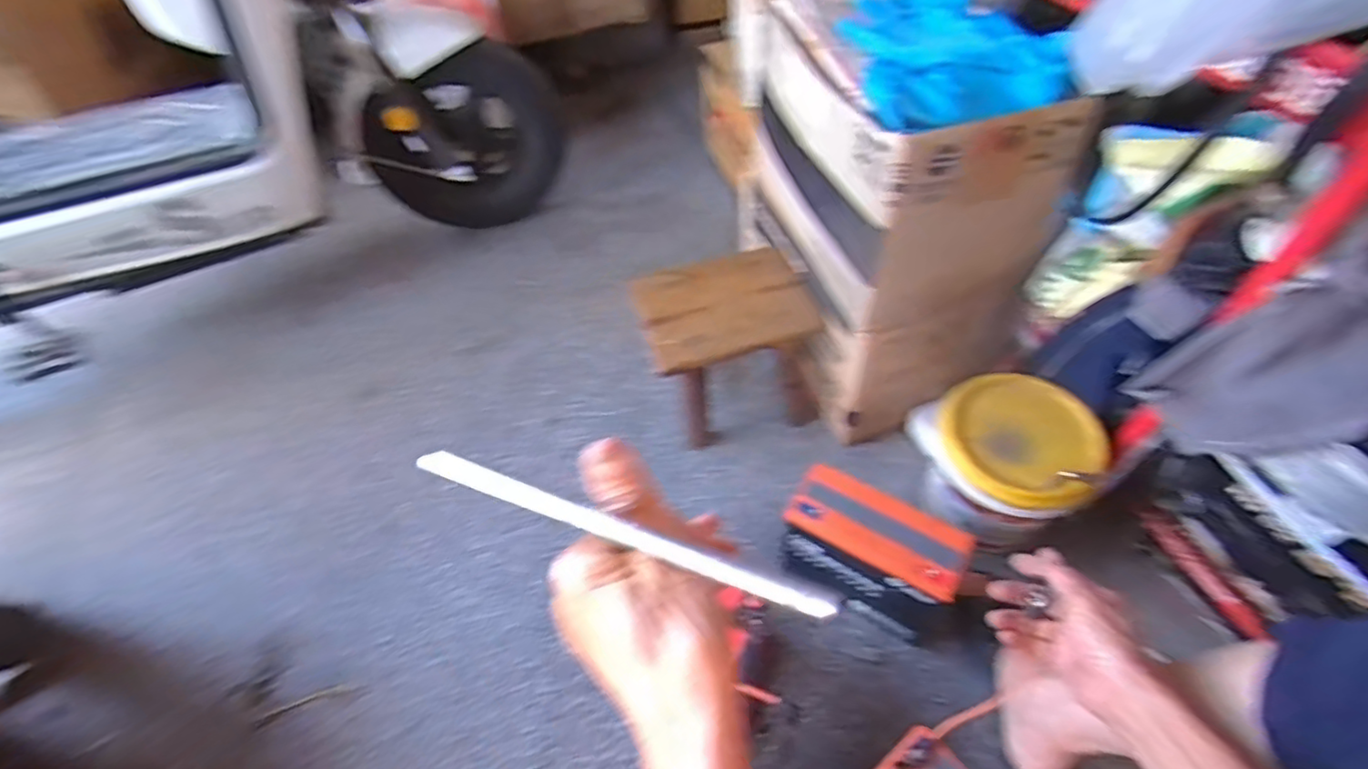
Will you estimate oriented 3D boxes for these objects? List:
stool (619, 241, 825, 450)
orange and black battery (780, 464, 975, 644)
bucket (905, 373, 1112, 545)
[{"bbox_3d":[0.061,-0.043,0.923,0.221,0.212,0.164,-13,52,-6],"label":"stool"},{"bbox_3d":[0.219,0.206,0.734,0.203,0.180,0.078,24,57,21],"label":"orange and black battery"},{"bbox_3d":[0.385,0.098,0.779,0.175,0.149,0.179,-2,51,3],"label":"bucket"}]

